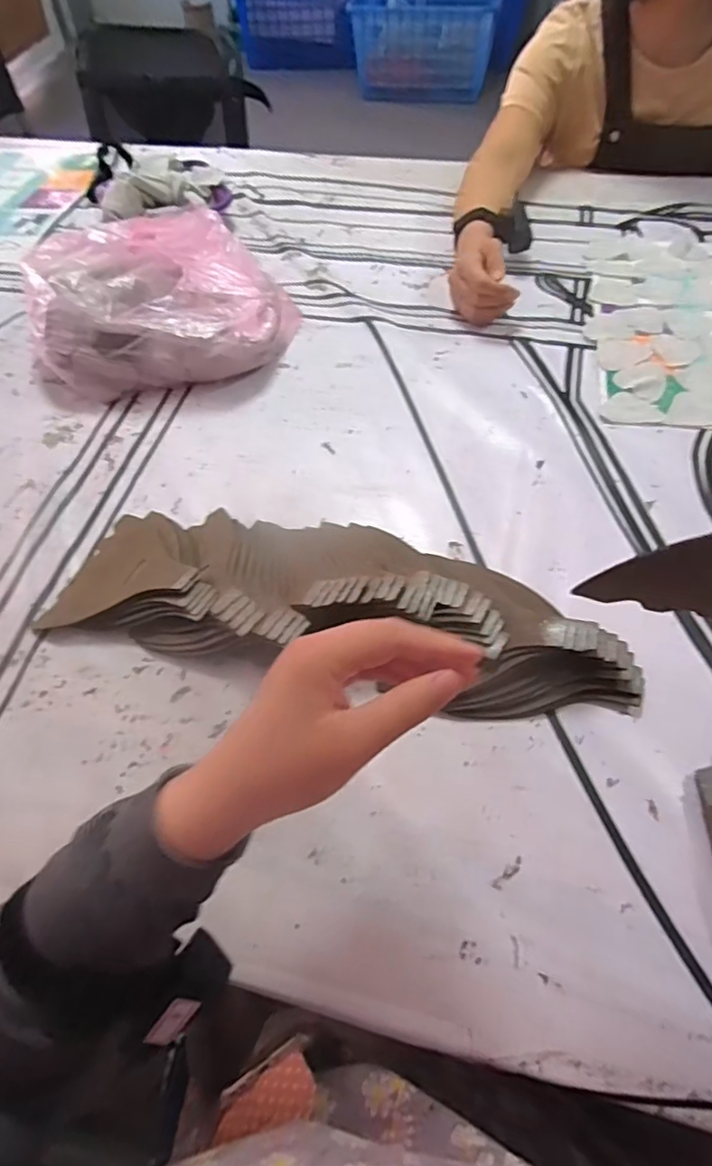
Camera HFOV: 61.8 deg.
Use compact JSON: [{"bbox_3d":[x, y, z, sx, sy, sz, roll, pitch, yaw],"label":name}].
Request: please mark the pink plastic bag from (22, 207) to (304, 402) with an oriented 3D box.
[{"bbox_3d":[-0.234,-0.357,0.735,0.299,0.101,0.286,-10,55,-4],"label":"pink plastic bag"}]

